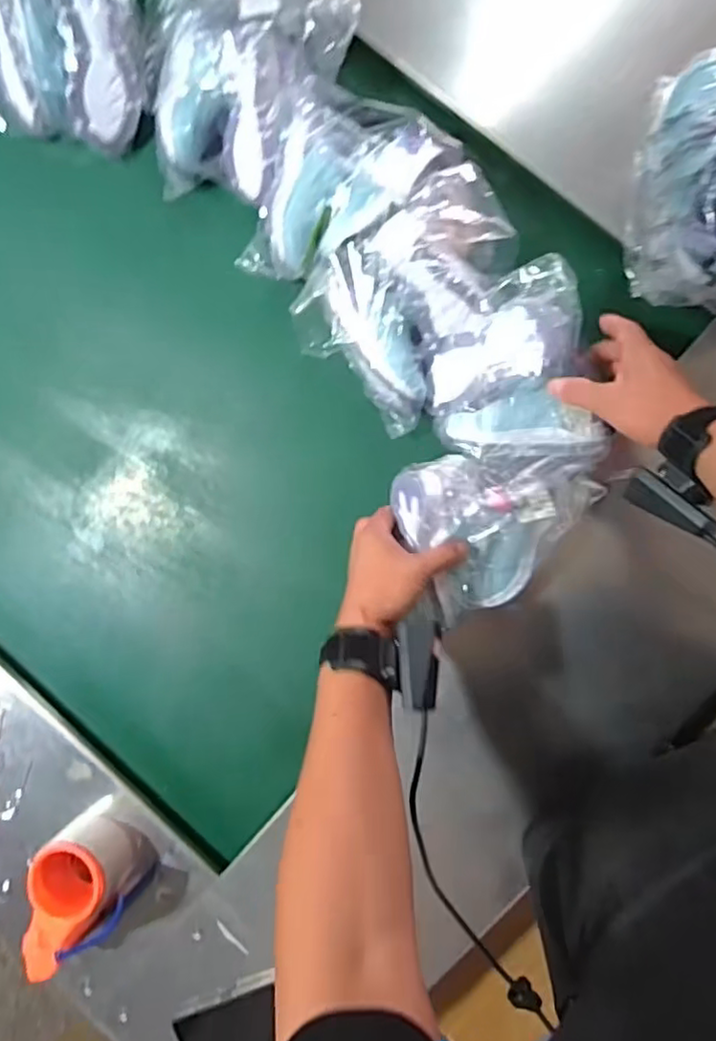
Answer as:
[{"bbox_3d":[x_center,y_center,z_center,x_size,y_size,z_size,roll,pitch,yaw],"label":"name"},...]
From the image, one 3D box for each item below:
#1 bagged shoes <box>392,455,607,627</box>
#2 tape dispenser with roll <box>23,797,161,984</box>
[{"bbox_3d":[0.136,0.003,0.581,0.181,0.071,0.146,-16,90,9],"label":"bagged shoes"},{"bbox_3d":[-0.307,0.402,0.686,0.109,0.076,0.145,41,97,5],"label":"tape dispenser with roll"}]

